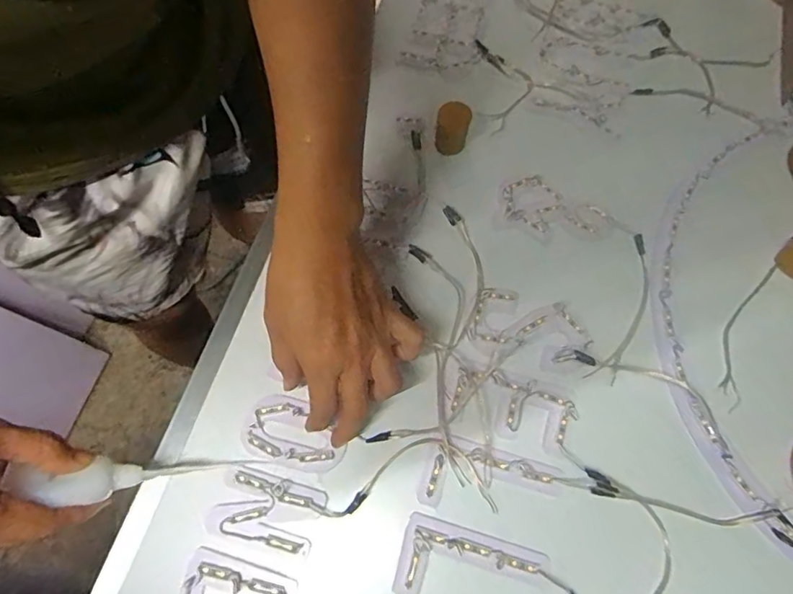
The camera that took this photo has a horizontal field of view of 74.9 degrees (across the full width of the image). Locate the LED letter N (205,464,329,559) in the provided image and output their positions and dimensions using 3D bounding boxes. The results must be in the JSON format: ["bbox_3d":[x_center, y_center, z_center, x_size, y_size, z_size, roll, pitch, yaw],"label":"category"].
[{"bbox_3d":[-0.101,0.165,0.401,0.081,0.004,0.053,16,69,4],"label":"LED letter N"}]

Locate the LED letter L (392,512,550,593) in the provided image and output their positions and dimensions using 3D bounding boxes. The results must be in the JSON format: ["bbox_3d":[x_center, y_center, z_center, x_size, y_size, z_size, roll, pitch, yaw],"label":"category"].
[{"bbox_3d":[0.056,0.208,0.392,0.108,0.009,0.059,15,69,3],"label":"LED letter L"}]

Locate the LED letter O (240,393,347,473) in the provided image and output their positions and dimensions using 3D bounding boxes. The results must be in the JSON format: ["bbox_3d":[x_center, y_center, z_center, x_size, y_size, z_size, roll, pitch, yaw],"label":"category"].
[{"bbox_3d":[-0.082,0.113,0.422,0.082,0.004,0.054,27,70,8],"label":"LED letter O"}]

